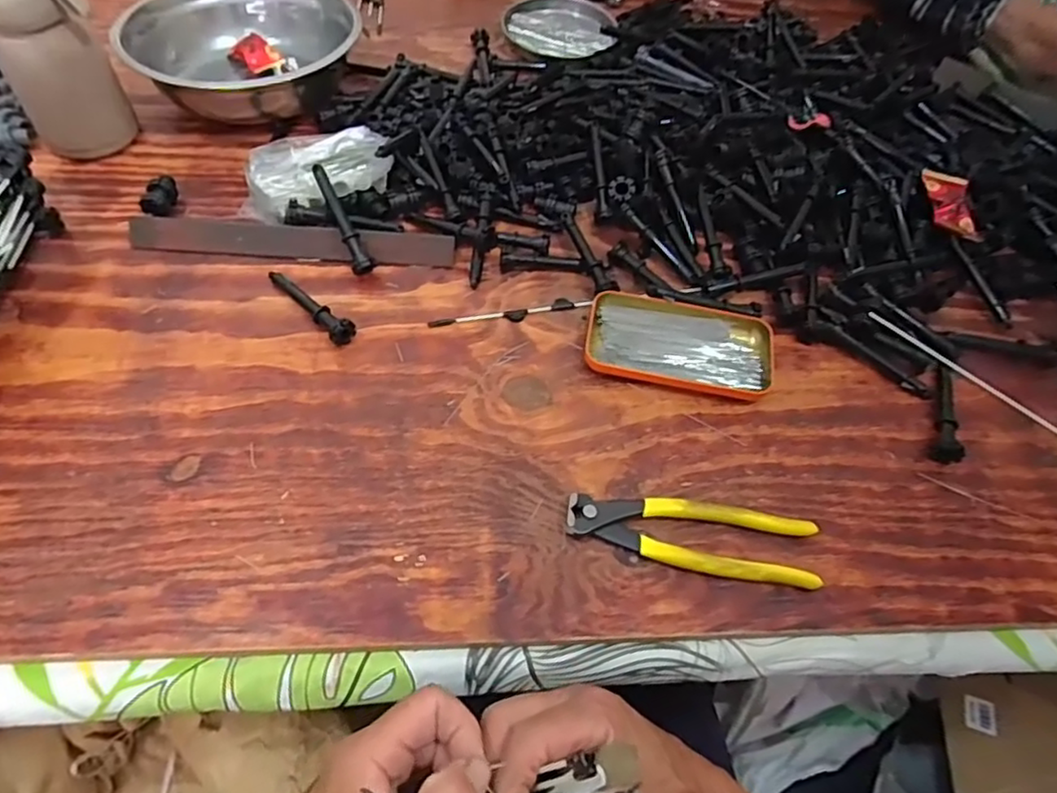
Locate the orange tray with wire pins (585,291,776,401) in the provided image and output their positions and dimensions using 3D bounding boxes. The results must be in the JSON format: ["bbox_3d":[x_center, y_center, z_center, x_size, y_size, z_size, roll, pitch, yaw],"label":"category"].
[{"bbox_3d":[0.118,-0.043,0.507,0.141,0.019,0.074,10,57,2],"label":"orange tray with wire pins"}]

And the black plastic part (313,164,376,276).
[{"bbox_3d":[-0.151,-0.145,0.528,0.018,0.015,0.094,-25,90,-19],"label":"black plastic part"}]

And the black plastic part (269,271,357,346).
[{"bbox_3d":[-0.169,-0.075,0.506,0.020,0.018,0.092,-37,67,-24],"label":"black plastic part"}]

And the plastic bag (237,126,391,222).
[{"bbox_3d":[-0.182,-0.186,0.561,0.129,0.047,0.074,-17,60,-15],"label":"plastic bag"}]

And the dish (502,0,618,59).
[{"bbox_3d":[0.035,-0.432,0.758,0.129,0.023,0.119,2,57,-3],"label":"dish"}]

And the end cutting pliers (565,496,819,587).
[{"bbox_3d":[0.106,0.092,0.423,0.161,0.020,0.043,9,57,2],"label":"end cutting pliers"}]

